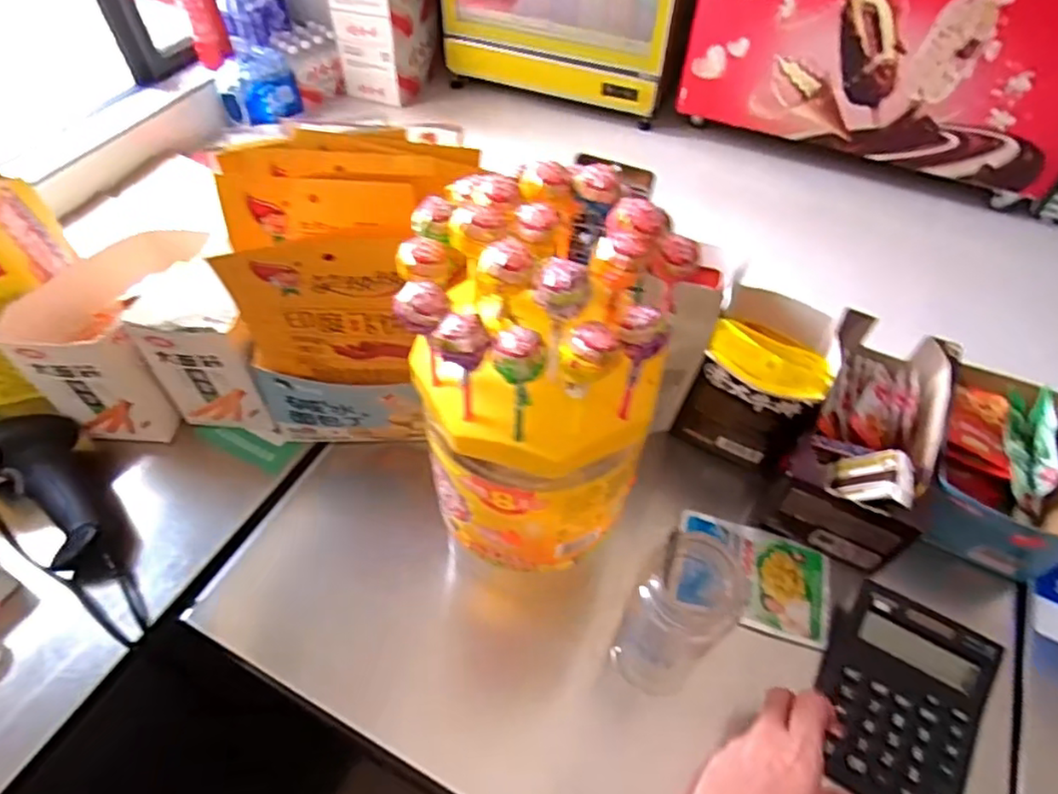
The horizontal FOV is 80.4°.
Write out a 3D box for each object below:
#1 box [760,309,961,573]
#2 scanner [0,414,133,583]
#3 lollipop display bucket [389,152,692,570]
[{"bbox_3d":[0.295,0.029,0.550,0.104,0.093,0.212,25,56,17],"label":"box"},{"bbox_3d":[-0.377,0.082,0.513,0.054,0.056,0.160,-32,82,-23],"label":"scanner"},{"bbox_3d":[0.008,-0.002,0.373,0.143,0.233,0.119,0,53,-2],"label":"lollipop display bucket"}]

